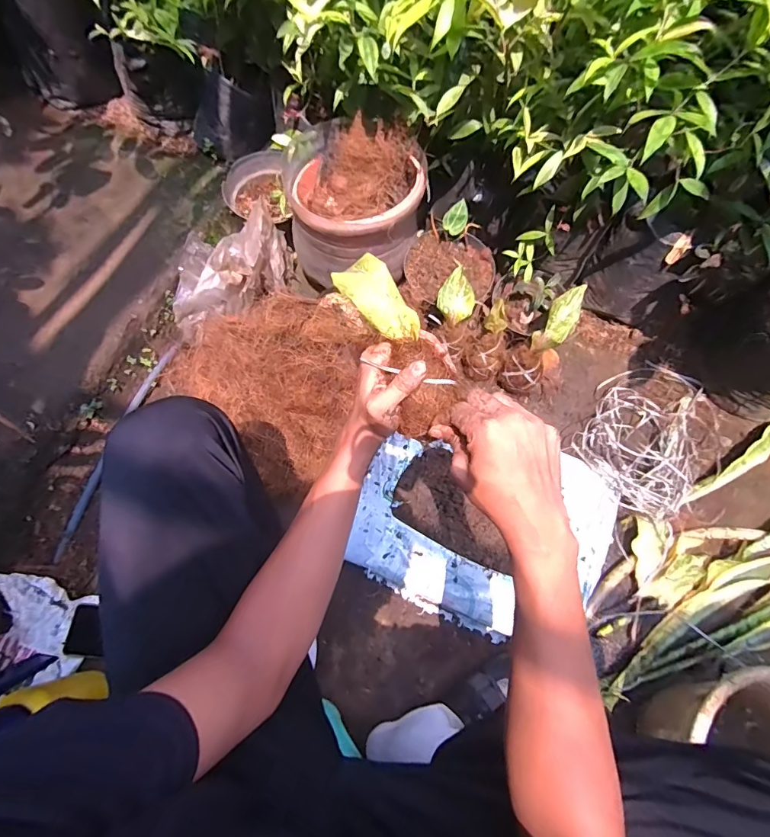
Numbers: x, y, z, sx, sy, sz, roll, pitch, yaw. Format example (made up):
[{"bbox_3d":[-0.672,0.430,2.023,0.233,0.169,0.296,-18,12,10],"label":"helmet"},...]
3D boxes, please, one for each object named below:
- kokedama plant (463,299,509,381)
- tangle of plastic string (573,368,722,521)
[{"bbox_3d":[0.198,-0.136,0.808,0.075,0.166,0.067,22,68,6],"label":"kokedama plant"},{"bbox_3d":[0.512,0.028,0.805,0.312,0.068,0.232,-40,74,-17],"label":"tangle of plastic string"}]

